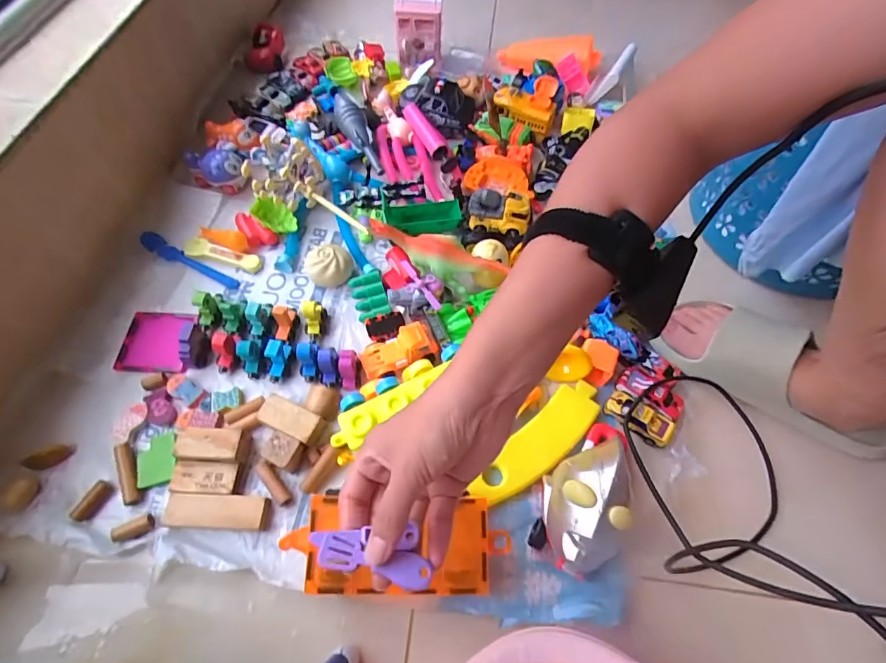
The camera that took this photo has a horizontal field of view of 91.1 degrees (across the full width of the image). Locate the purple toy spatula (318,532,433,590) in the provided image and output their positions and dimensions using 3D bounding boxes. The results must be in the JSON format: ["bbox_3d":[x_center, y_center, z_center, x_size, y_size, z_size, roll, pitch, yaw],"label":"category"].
[{"bbox_3d":[-0.039,0.135,0.256,0.066,0.007,0.018,18,63,-6],"label":"purple toy spatula"}]

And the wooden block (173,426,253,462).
[{"bbox_3d":[-0.229,0.111,0.430,0.068,0.027,0.030,6,76,-8],"label":"wooden block"}]

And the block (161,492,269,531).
[{"bbox_3d":[-0.212,0.169,0.407,0.091,0.010,0.029,3,62,-1],"label":"block"}]

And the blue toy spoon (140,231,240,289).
[{"bbox_3d":[-0.321,-0.088,0.546,0.141,0.019,0.024,28,64,12],"label":"blue toy spoon"}]

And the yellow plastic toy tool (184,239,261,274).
[{"bbox_3d":[-0.282,-0.098,0.556,0.101,0.014,0.024,15,62,5],"label":"yellow plastic toy tool"}]

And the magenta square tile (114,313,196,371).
[{"bbox_3d":[-0.328,0.011,0.498,0.073,0.012,0.071,2,62,-1],"label":"magenta square tile"}]

